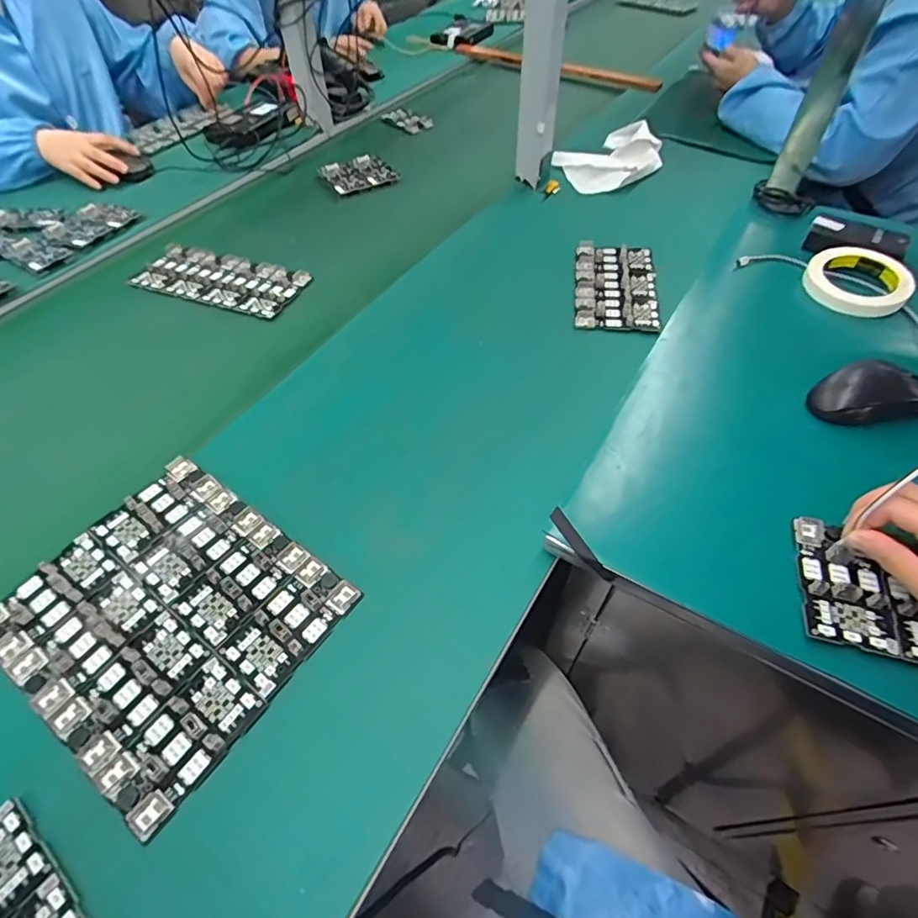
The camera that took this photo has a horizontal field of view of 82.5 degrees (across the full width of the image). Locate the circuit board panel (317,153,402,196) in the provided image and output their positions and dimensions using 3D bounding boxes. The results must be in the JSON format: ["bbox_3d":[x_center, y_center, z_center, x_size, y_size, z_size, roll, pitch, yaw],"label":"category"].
[{"bbox_3d":[-0.167,-0.473,0.867,0.104,0.011,0.112,-26,57,-18],"label":"circuit board panel"}]

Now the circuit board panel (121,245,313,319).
[{"bbox_3d":[-0.313,-0.236,0.688,0.220,0.006,0.100,15,55,12],"label":"circuit board panel"}]

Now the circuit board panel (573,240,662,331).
[{"bbox_3d":[0.196,-0.219,0.656,0.095,0.014,0.166,7,53,6],"label":"circuit board panel"}]

